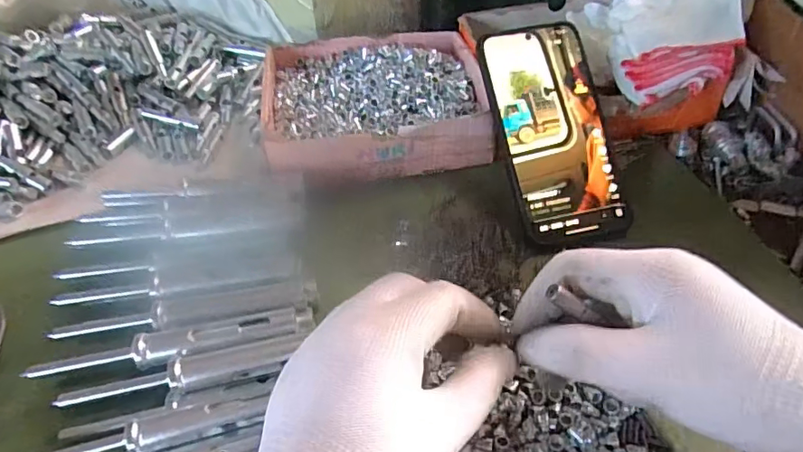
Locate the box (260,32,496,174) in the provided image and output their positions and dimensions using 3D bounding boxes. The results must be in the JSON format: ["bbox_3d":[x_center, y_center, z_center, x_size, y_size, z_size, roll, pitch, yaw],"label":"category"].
[{"bbox_3d":[-0.021,-0.101,0.435,0.173,0.039,0.161,-6,49,0],"label":"box"}]

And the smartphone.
[{"bbox_3d":[0.108,-0.068,0.374,0.076,0.006,0.160,-11,79,-5],"label":"smartphone"}]

